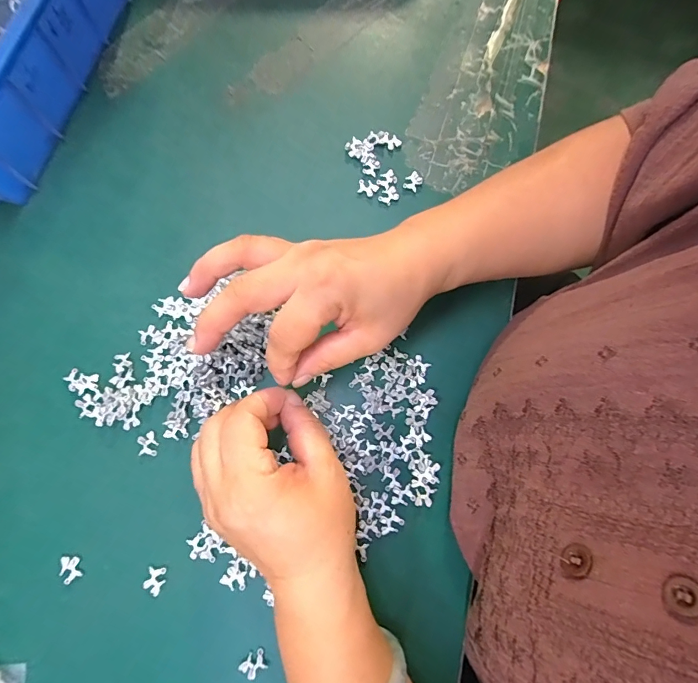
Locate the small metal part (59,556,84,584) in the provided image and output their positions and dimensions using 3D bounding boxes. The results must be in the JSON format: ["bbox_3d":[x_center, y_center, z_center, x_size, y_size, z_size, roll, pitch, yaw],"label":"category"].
[{"bbox_3d":[-0.178,0.144,0.263,0.010,0.004,0.016,-25,79,-6],"label":"small metal part"}]

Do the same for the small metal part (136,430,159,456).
[{"bbox_3d":[-0.136,0.070,0.279,0.013,0.004,0.016,-15,79,-4],"label":"small metal part"}]

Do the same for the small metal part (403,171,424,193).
[{"bbox_3d":[0.051,-0.126,0.324,0.012,0.004,0.015,31,79,6],"label":"small metal part"}]

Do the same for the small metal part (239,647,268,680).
[{"bbox_3d":[-0.058,0.198,0.252,0.016,0.004,0.012,-28,80,-6],"label":"small metal part"}]

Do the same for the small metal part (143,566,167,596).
[{"bbox_3d":[-0.124,0.152,0.262,0.012,0.004,0.015,13,78,2],"label":"small metal part"}]

